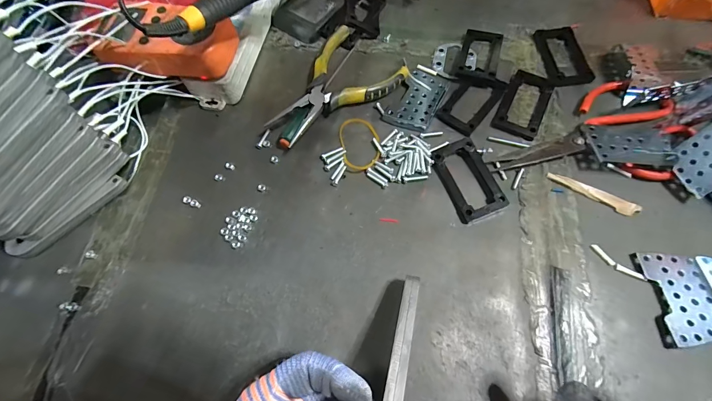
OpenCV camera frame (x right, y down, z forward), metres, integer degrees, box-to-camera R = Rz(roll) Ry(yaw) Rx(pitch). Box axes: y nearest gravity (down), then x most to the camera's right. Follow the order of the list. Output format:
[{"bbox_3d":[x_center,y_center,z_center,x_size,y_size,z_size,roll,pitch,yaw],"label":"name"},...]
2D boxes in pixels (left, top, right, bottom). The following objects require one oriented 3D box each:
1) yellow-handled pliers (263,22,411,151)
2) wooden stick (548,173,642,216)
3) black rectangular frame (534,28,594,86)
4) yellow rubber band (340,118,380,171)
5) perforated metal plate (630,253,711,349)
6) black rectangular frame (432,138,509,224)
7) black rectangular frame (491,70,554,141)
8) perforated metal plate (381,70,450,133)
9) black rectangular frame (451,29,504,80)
[{"bbox_3d":[-0.026,-0.113,0.341,0.089,0.023,0.144,40,74,17],"label":"yellow-handled pliers"},{"bbox_3d":[0.214,-0.007,0.298,0.078,0.004,0.012,30,72,14],"label":"wooden stick"},{"bbox_3d":[0.225,-0.156,0.358,0.049,0.006,0.080,-1,67,2],"label":"black rectangular frame"},{"bbox_3d":[0.004,-0.058,0.325,0.037,0.004,0.062,-9,67,-1],"label":"yellow rubber band"},{"bbox_3d":[0.259,0.072,0.253,0.057,0.018,0.068,-5,67,1],"label":"perforated metal plate"},{"bbox_3d":[0.102,-0.020,0.302,0.042,0.010,0.075,-18,67,-5],"label":"black rectangular frame"},{"bbox_3d":[0.172,-0.098,0.335,0.043,0.007,0.076,26,71,13],"label":"black rectangular frame"},{"bbox_3d":[0.064,-0.105,0.342,0.045,0.006,0.073,26,71,13],"label":"perforated metal plate"},{"bbox_3d":[0.135,-0.158,0.361,0.044,0.011,0.065,16,69,10],"label":"black rectangular frame"}]

